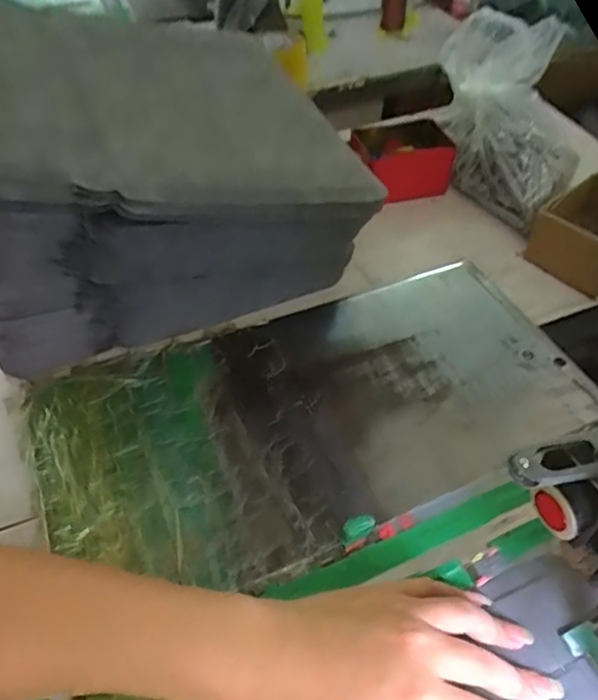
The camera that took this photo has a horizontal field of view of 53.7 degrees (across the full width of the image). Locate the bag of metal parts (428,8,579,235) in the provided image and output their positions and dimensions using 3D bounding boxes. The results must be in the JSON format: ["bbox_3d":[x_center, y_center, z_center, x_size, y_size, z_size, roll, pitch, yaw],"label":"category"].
[{"bbox_3d":[0.251,-0.274,0.701,0.138,0.091,0.284,-1,74,-3],"label":"bag of metal parts"}]

